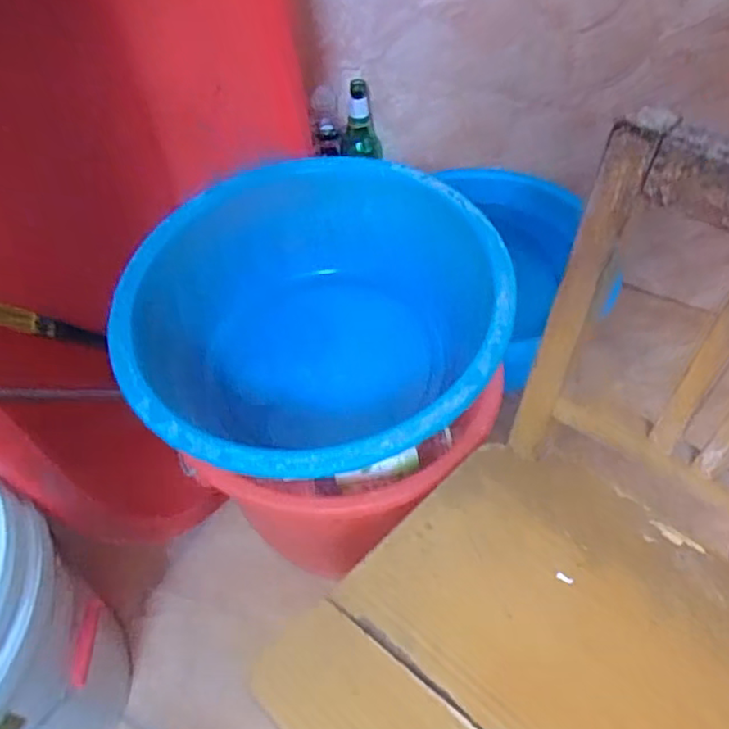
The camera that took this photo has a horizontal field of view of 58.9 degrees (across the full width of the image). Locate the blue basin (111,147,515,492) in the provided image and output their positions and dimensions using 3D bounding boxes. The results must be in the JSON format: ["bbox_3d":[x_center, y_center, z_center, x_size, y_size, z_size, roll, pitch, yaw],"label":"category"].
[{"bbox_3d":[-0.041,-0.025,0.608,0.329,0.159,0.326,-1,50,2],"label":"blue basin"}]

